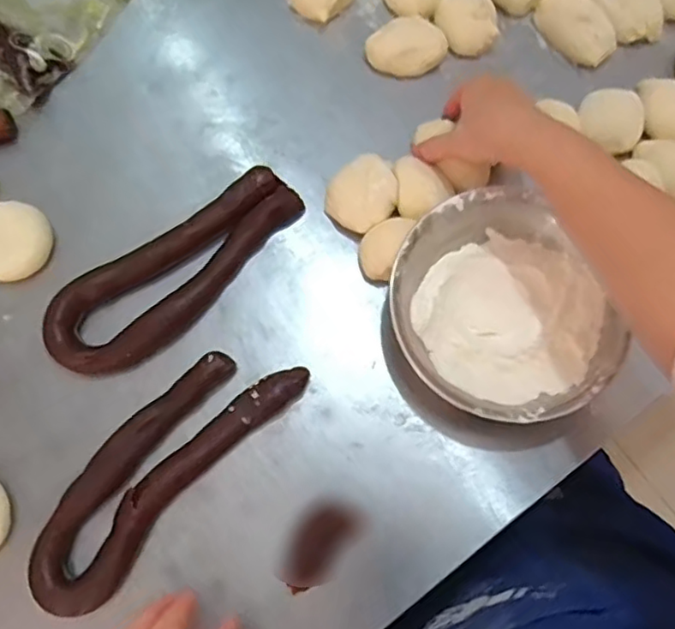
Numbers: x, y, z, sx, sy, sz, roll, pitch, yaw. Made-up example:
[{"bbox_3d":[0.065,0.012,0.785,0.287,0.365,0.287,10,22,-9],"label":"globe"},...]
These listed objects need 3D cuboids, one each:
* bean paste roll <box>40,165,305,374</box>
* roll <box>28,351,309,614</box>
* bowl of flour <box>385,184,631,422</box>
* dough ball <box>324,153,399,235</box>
[{"bbox_3d":[-0.133,-0.034,0.545,0.237,0.032,0.080,-36,77,-10],"label":"bean paste roll"},{"bbox_3d":[-0.137,0.117,0.502,0.078,0.023,0.243,41,77,10],"label":"roll"},{"bbox_3d":[0.135,-0.005,0.530,0.180,0.050,0.188,0,74,-1],"label":"bowl of flour"},{"bbox_3d":[0.023,-0.108,0.571,0.060,0.034,0.062,0,74,-1],"label":"dough ball"}]

